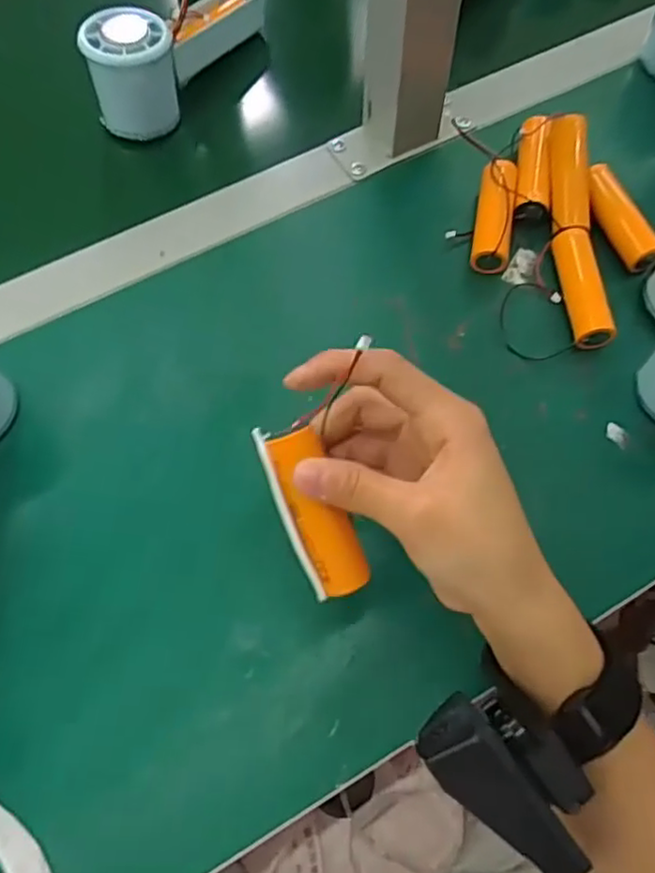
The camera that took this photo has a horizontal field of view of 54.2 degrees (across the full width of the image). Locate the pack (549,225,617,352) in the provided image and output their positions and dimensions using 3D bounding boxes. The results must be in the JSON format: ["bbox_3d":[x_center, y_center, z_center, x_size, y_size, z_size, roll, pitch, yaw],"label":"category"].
[{"bbox_3d":[0.150,-0.086,0.379,0.021,0.020,0.076,-4,63,0],"label":"pack"}]

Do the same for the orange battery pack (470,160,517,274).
[{"bbox_3d":[0.103,-0.137,0.397,0.021,0.024,0.079,9,64,7],"label":"orange battery pack"}]

